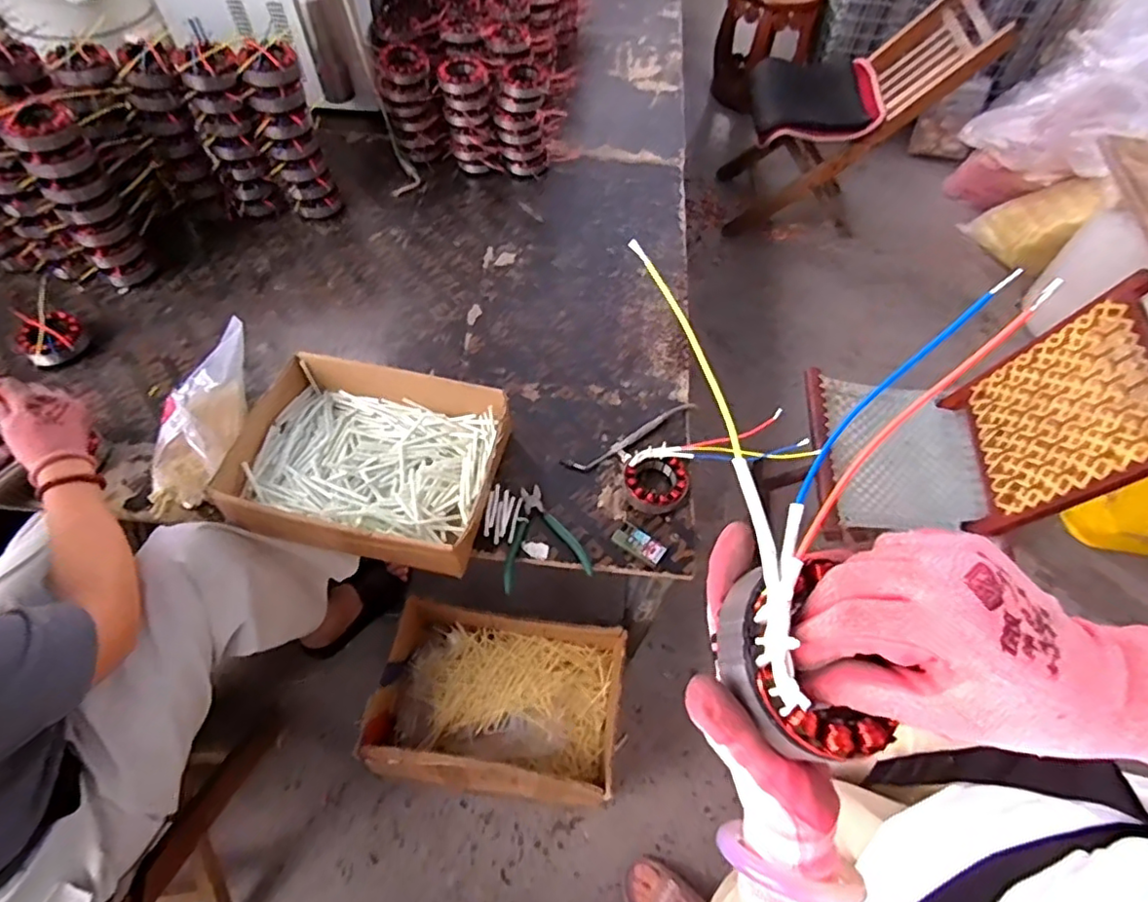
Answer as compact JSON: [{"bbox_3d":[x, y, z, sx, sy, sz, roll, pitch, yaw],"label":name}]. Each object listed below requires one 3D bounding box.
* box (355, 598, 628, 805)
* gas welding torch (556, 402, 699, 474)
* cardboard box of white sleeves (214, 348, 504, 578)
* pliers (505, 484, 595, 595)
[{"bbox_3d":[-0.125,0.413,1.020,0.391,0.134,0.273,8,58,2],"label":"box"},{"bbox_3d":[0.087,-0.022,0.890,0.228,0.009,0.027,-27,63,-18],"label":"gas welding torch"},{"bbox_3d":[-0.272,0.011,0.805,0.327,0.085,0.250,11,58,4],"label":"cardboard box of white sleeves"},{"bbox_3d":[-0.045,0.107,0.796,0.110,0.013,0.135,-9,59,-8],"label":"pliers"}]

